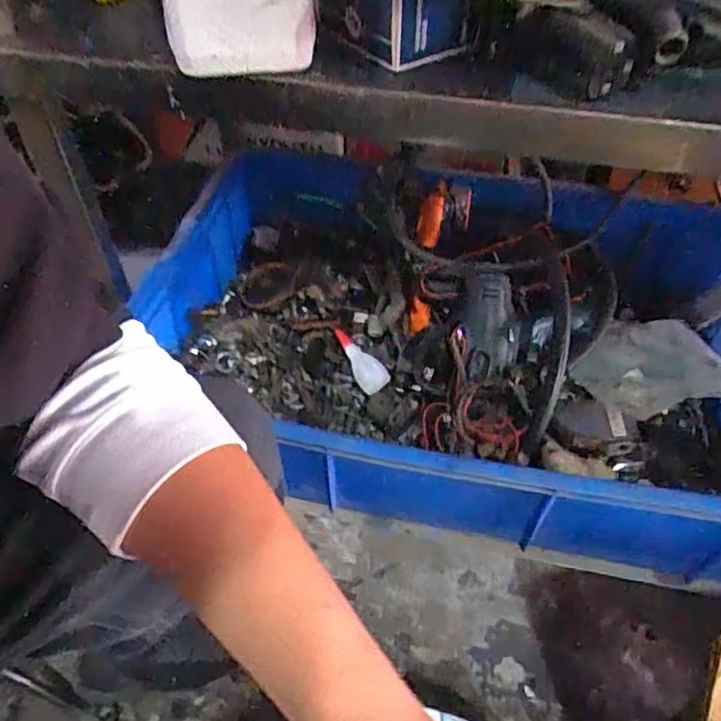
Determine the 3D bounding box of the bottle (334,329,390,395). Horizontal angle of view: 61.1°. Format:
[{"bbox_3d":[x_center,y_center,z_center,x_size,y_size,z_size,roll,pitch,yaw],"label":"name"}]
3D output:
[{"bbox_3d":[-0.004,-0.004,0.731,0.034,0.029,0.093,-29,69,-24],"label":"bottle"}]

